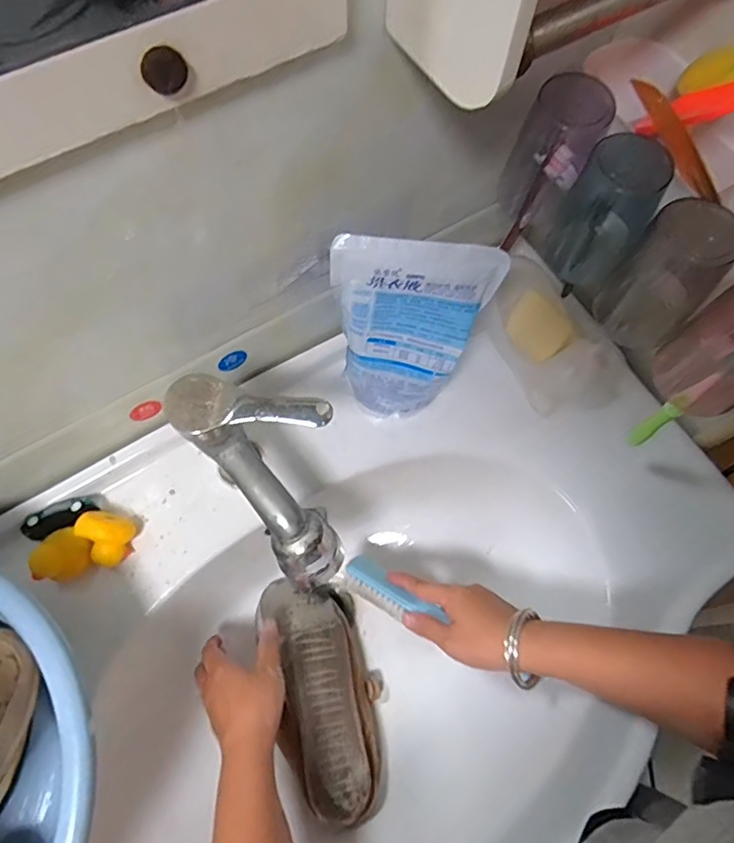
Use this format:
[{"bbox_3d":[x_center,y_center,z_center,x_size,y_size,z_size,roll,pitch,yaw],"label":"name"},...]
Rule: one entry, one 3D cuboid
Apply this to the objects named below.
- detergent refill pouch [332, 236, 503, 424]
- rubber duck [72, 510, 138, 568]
[{"bbox_3d":[0.040,-0.068,0.482,0.126,0.208,0.062,-3,69,-2],"label":"detergent refill pouch"},{"bbox_3d":[-0.238,0.105,0.493,0.042,0.042,0.046,0,69,-1],"label":"rubber duck"}]

